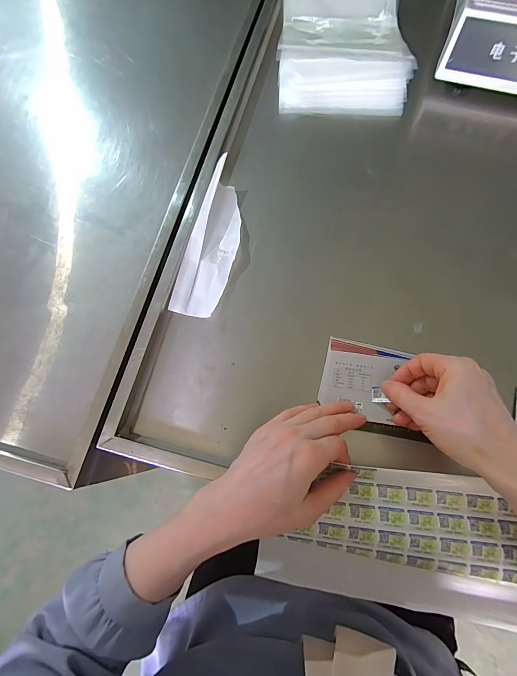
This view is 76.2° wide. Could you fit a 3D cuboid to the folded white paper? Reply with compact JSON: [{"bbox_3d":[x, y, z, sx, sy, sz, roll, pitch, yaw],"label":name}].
[{"bbox_3d":[-0.055,-0.125,0.416,0.058,0.024,0.204,14,74,5],"label":"folded white paper"}]

